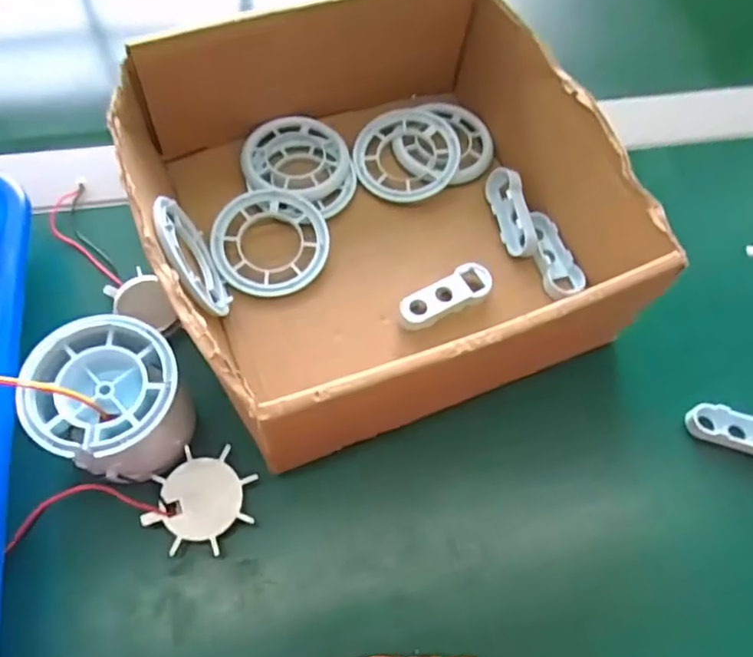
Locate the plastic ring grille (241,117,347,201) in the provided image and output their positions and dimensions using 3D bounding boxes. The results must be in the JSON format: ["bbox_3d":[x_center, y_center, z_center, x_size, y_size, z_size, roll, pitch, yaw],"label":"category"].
[{"bbox_3d":[-0.043,-0.093,0.331,0.055,0.011,0.057,1,63,-3],"label":"plastic ring grille"}]

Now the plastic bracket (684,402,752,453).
[{"bbox_3d":[0.172,0.049,0.285,0.052,0.009,0.021,12,63,3],"label":"plastic bracket"}]

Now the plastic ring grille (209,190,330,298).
[{"bbox_3d":[-0.054,-0.043,0.307,0.058,0.013,0.055,1,63,-3],"label":"plastic ring grille"}]

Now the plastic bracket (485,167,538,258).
[{"bbox_3d":[0.071,-0.062,0.322,0.014,0.018,0.049,-11,64,-9],"label":"plastic bracket"}]

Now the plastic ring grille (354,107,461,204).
[{"bbox_3d":[0.016,-0.095,0.338,0.056,0.009,0.056,-2,72,5],"label":"plastic ring grille"}]

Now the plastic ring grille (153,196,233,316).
[{"bbox_3d":[-0.083,-0.032,0.274,0.018,0.050,0.055,-25,67,-15],"label":"plastic ring grille"}]

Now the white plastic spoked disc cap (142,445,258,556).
[{"bbox_3d":[-0.072,0.070,0.250,0.040,0.005,0.040,2,63,-2],"label":"white plastic spoked disc cap"}]

